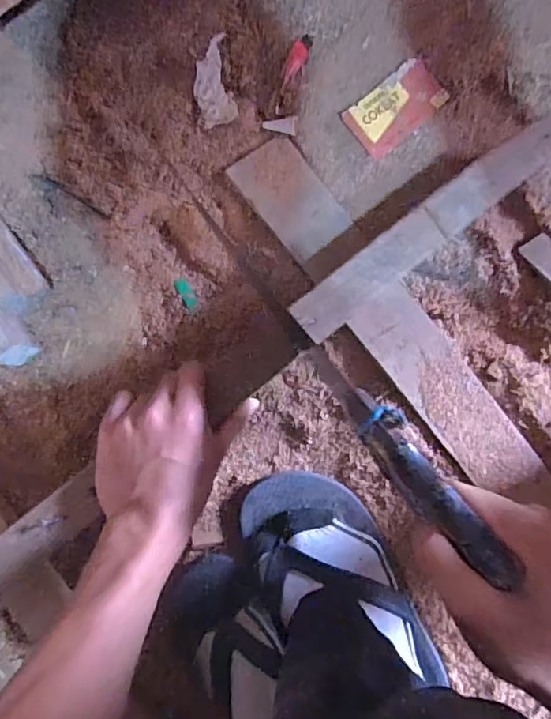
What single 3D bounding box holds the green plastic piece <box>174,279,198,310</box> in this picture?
[{"bbox_3d":[-0.082,-0.061,0.492,0.011,0.006,0.033,-30,71,0],"label":"green plastic piece"}]

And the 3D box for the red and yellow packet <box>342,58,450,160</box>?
[{"bbox_3d":[0.112,-0.233,0.498,0.091,0.007,0.053,-39,86,1],"label":"red and yellow packet"}]

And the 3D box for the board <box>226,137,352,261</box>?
[{"bbox_3d":[0.014,-0.149,0.486,0.061,0.008,0.107,-38,86,1],"label":"board"}]

